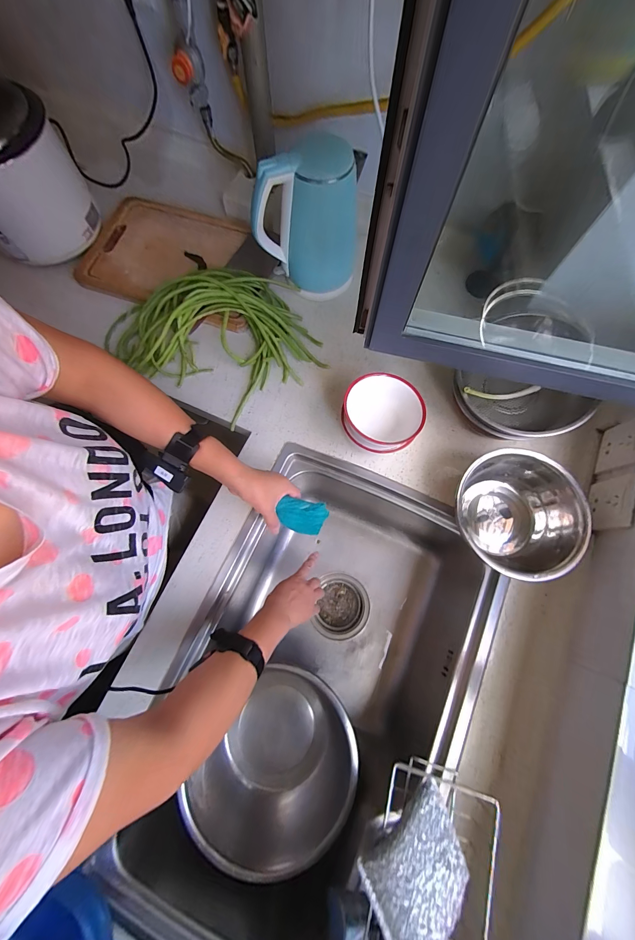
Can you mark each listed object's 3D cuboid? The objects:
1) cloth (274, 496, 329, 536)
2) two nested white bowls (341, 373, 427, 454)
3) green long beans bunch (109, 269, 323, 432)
[{"bbox_3d":[-0.023,0.076,0.521,0.075,0.046,0.049,7,74,2],"label":"cloth"},{"bbox_3d":[0.107,-0.084,0.556,0.124,0.101,0.128,0,74,0],"label":"two nested white bowls"},{"bbox_3d":[-0.184,-0.290,0.620,0.384,0.090,0.297,34,77,9],"label":"green long beans bunch"}]

